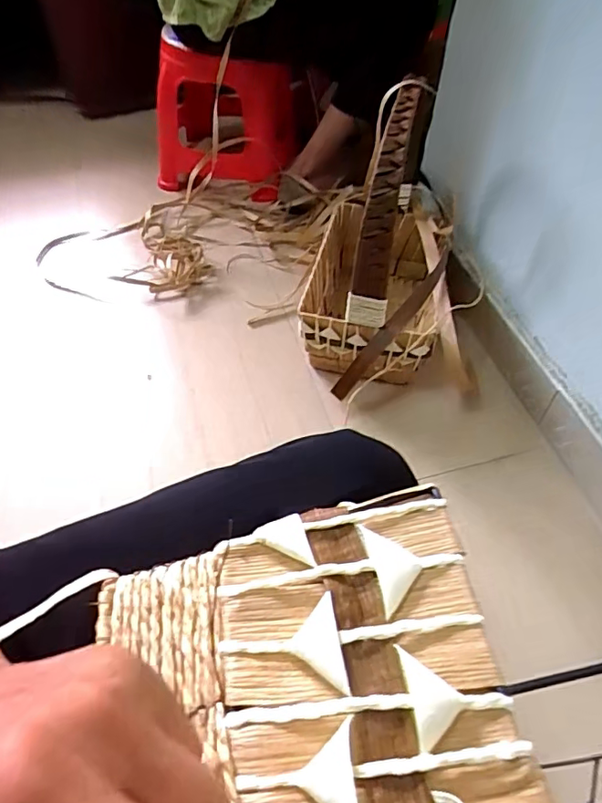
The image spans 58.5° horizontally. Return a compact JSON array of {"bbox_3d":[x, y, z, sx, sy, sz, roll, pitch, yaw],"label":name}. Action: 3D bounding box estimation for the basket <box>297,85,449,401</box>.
[{"bbox_3d":[0.141,-0.287,0.922,0.227,0.419,0.425,11,50,7],"label":"basket"}]

